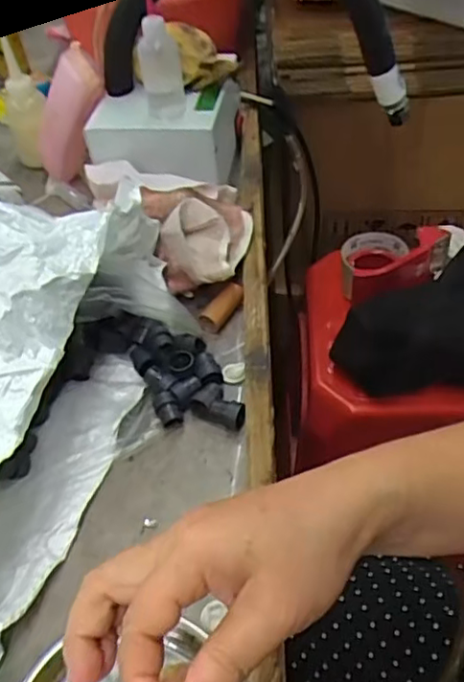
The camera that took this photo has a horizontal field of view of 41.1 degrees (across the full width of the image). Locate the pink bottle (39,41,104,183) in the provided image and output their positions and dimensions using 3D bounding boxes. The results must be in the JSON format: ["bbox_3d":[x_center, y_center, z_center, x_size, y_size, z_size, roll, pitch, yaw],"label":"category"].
[{"bbox_3d":[-0.180,-0.235,0.668,0.066,0.166,0.050,34,53,-8],"label":"pink bottle"}]

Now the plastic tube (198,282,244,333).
[{"bbox_3d":[-0.009,-0.030,0.550,0.019,0.016,0.049,28,57,27],"label":"plastic tube"}]

